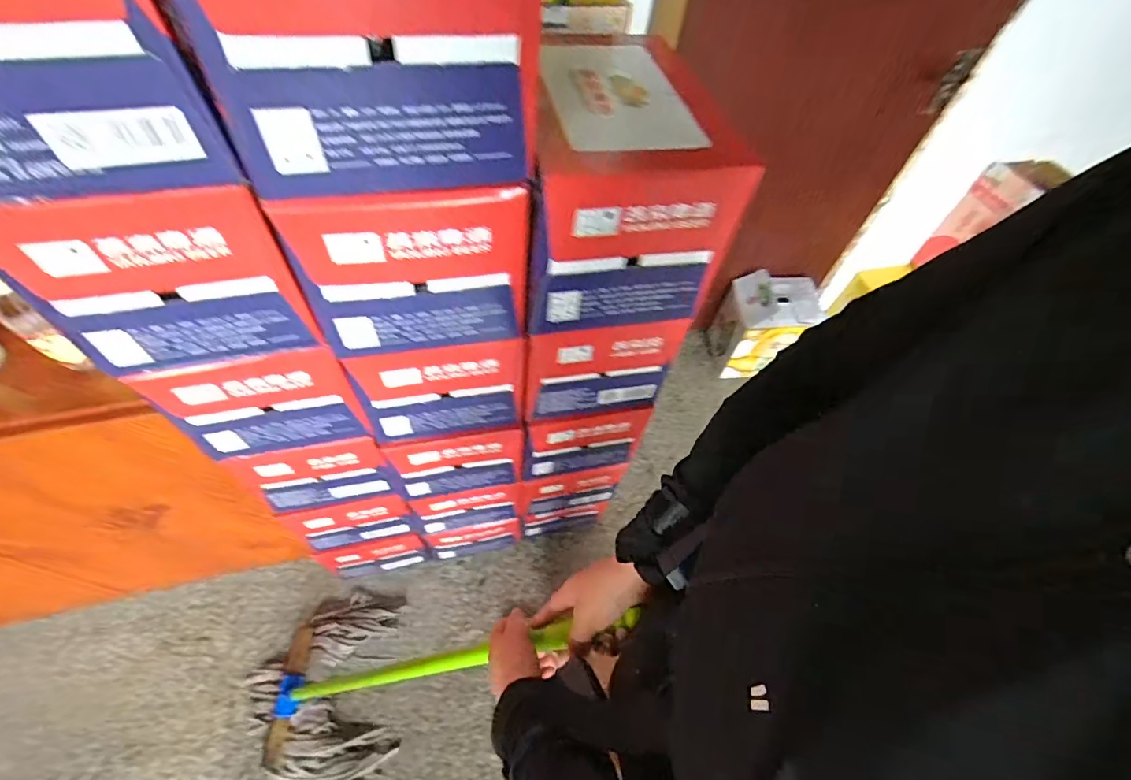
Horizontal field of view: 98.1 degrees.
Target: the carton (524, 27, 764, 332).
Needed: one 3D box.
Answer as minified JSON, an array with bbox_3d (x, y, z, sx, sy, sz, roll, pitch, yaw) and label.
[{"bbox_3d":[0.055,-0.275,0.642,0.231,0.232,0.302,-5,58,-9],"label":"carton"}]

